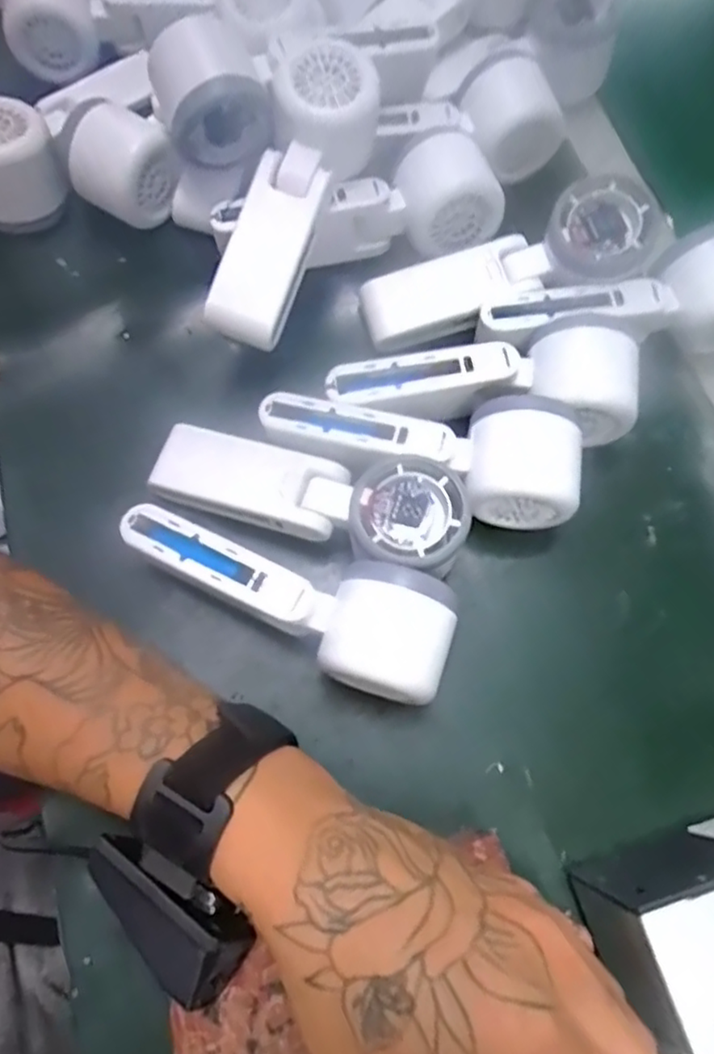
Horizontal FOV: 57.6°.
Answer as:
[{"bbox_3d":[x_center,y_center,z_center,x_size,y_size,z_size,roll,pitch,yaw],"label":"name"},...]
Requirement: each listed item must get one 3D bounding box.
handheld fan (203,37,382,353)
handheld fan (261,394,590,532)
[{"bbox_3d":[-0.035,-0.184,0.362,0.053,0.051,0.174,22,85,8],"label":"handheld fan"},{"bbox_3d":[0.032,-0.035,0.345,0.157,0.059,0.056,4,70,-1],"label":"handheld fan"}]

